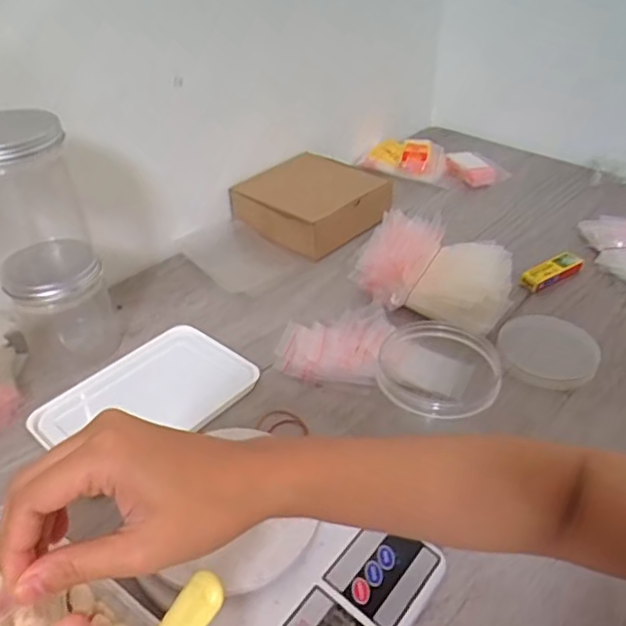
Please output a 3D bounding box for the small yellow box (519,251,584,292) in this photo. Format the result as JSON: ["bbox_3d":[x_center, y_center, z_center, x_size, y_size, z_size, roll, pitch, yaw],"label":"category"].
[{"bbox_3d":[0.288,-0.052,0.712,0.098,0.014,0.028,-24,43,-27],"label":"small yellow box"}]

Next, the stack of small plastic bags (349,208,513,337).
[{"bbox_3d":[0.144,-0.051,0.684,0.166,0.077,0.135,11,39,16],"label":"stack of small plastic bags"}]

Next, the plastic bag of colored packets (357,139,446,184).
[{"bbox_3d":[0.145,-0.248,0.970,0.141,0.037,0.066,7,38,10],"label":"plastic bag of colored packets"}]

